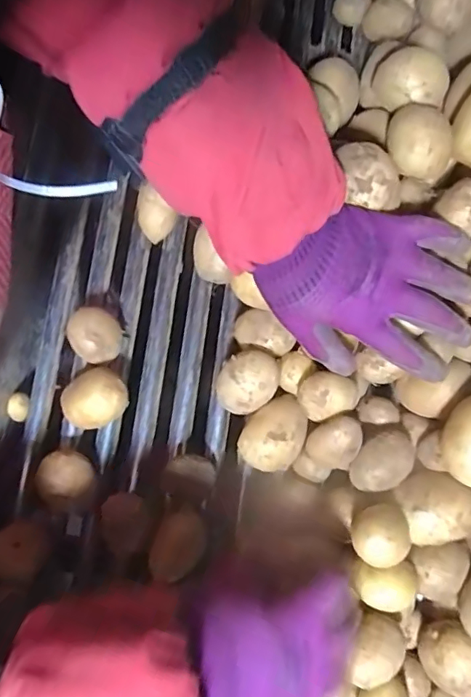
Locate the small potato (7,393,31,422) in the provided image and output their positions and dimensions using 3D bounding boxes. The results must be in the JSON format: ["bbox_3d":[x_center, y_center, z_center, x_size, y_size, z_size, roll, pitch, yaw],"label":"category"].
[{"bbox_3d":[-0.185,0.050,0.457,0.016,0.013,0.024,16,77,4],"label":"small potato"}]

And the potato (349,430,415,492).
[{"bbox_3d":[0.111,0.086,0.409,0.052,0.026,0.036,-35,79,-7],"label":"potato"}]

